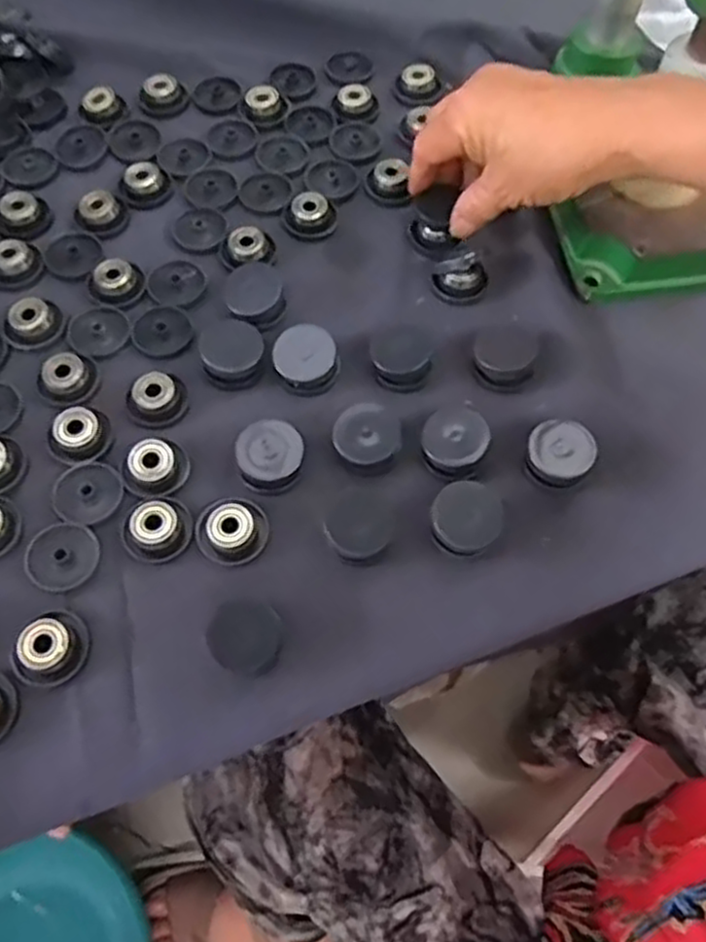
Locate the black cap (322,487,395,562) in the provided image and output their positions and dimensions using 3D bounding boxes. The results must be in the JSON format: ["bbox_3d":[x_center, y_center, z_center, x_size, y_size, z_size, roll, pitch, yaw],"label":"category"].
[{"bbox_3d":[0.003,0.026,0.357,0.033,0.016,0.037,3,63,-1],"label":"black cap"}]

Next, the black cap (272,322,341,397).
[{"bbox_3d":[-0.025,-0.059,0.393,0.032,0.020,0.030,1,63,-2],"label":"black cap"}]

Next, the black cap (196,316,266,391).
[{"bbox_3d":[-0.065,-0.064,0.400,0.032,0.019,0.035,1,63,-2],"label":"black cap"}]

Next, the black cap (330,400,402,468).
[{"bbox_3d":[0.007,-0.016,0.379,0.034,0.015,0.037,1,63,-2],"label":"black cap"}]

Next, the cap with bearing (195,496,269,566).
[{"bbox_3d":[-0.058,0.027,0.359,0.034,0.011,0.033,1,63,-2],"label":"cap with bearing"}]

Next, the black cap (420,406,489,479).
[{"bbox_3d":[0.050,-0.016,0.377,0.032,0.019,0.033,1,63,-2],"label":"black cap"}]

